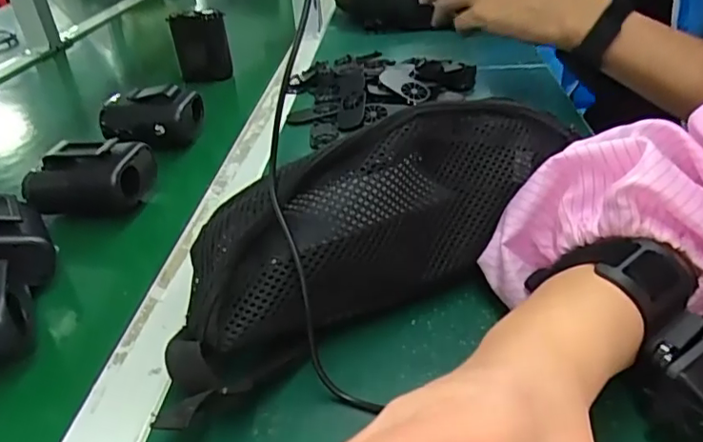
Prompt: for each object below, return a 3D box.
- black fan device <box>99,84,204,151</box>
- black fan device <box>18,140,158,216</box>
[{"bbox_3d":[-0.190,-0.098,0.542,0.091,0.057,0.043,-13,33,-13],"label":"black fan device"},{"bbox_3d":[-0.209,-0.035,0.445,0.087,0.048,0.054,-4,32,2],"label":"black fan device"}]

